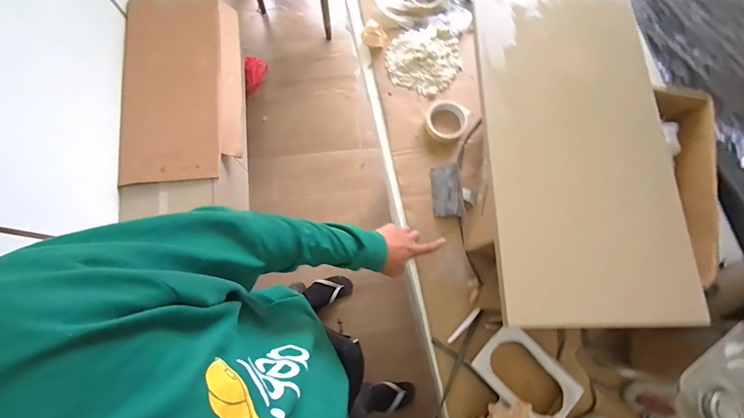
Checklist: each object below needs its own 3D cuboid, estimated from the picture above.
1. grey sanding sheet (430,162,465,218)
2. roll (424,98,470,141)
[{"bbox_3d":[0.164,-0.041,0.771,0.066,0.014,0.120,-10,74,31],"label":"grey sanding sheet"},{"bbox_3d":[0.177,-0.212,0.818,0.095,0.021,0.105,29,78,5],"label":"roll"}]

